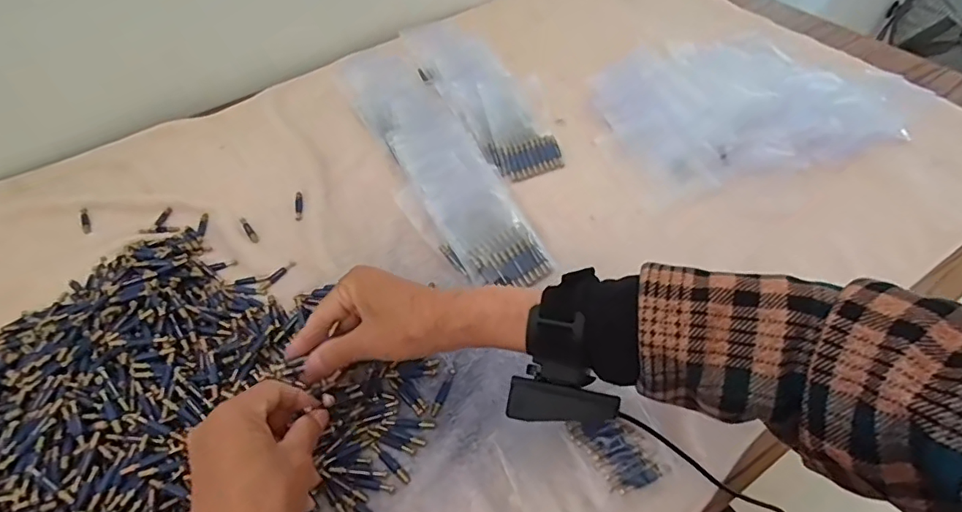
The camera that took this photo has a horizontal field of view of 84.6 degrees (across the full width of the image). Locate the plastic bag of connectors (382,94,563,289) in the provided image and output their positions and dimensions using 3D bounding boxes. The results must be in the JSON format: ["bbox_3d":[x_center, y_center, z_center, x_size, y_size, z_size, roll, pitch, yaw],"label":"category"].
[{"bbox_3d":[-0.022,-0.070,0.525,0.079,0.019,0.246,-24,61,-16],"label":"plastic bag of connectors"}]

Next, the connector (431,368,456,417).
[{"bbox_3d":[-0.030,0.106,0.413,0.007,0.007,0.039,16,53,16],"label":"connector"}]

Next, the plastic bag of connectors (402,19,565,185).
[{"bbox_3d":[-0.013,-0.206,0.633,0.098,0.060,0.302,-22,52,-14],"label":"plastic bag of connectors"}]

